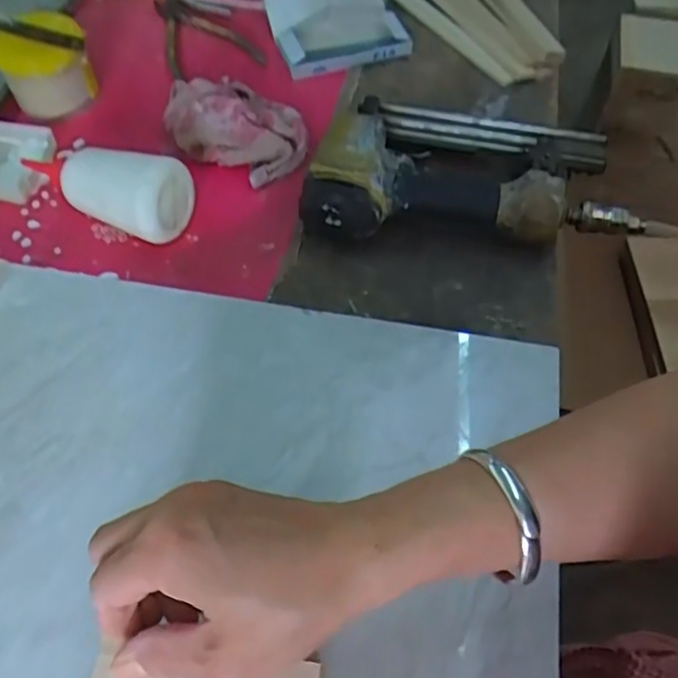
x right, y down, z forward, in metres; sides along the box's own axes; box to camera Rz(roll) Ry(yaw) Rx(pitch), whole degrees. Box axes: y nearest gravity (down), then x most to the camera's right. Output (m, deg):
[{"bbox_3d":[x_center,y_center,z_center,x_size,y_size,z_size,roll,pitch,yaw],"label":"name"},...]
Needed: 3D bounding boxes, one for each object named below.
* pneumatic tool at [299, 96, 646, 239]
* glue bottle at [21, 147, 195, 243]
[{"bbox_3d":[0.103,-0.140,0.521,0.246,0.055,0.150,6,57,3],"label":"pneumatic tool"},{"bbox_3d":[-0.193,-0.130,0.523,0.151,0.061,0.054,24,60,14],"label":"glue bottle"}]

